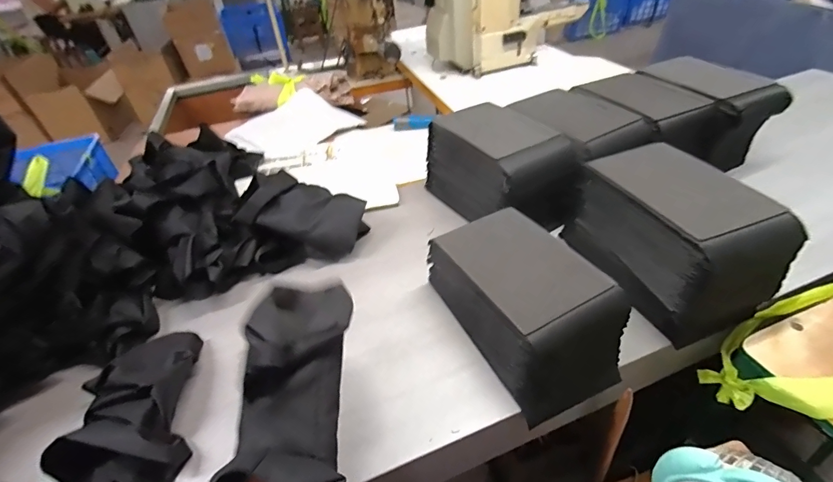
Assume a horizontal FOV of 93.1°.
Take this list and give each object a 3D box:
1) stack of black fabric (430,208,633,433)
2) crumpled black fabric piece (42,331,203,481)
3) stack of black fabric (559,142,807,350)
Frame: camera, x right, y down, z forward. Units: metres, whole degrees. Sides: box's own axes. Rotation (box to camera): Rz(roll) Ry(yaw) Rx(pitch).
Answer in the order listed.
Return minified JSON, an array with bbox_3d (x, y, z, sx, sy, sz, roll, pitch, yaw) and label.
[{"bbox_3d":[0.158,0.084,0.601,0.174,0.130,0.295,-21,43,-17],"label":"stack of black fabric"},{"bbox_3d":[-0.395,0.232,0.550,0.148,0.081,0.221,-15,42,-10],"label":"crumpled black fabric piece"},{"bbox_3d":[0.397,-0.012,0.634,0.170,0.174,0.274,-16,42,-11],"label":"stack of black fabric"}]

